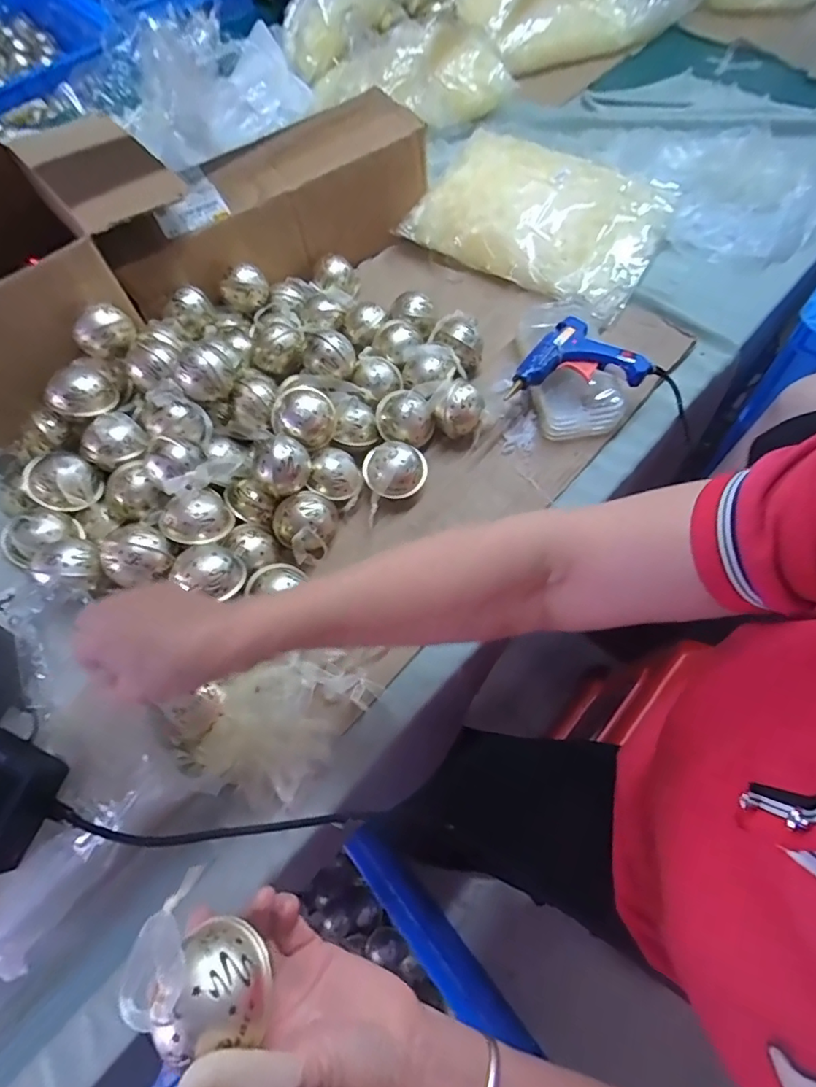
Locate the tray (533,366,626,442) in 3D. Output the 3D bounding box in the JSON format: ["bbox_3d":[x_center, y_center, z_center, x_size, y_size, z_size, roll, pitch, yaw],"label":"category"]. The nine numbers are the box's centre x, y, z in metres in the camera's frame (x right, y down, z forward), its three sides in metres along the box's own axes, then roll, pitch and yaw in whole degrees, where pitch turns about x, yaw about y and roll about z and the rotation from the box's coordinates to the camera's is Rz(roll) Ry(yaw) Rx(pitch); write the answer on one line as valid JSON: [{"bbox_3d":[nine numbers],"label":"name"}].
[{"bbox_3d":[0.181,-0.147,0.560,0.083,0.045,0.057,-9,64,-1],"label":"tray"}]

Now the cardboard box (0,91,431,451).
[{"bbox_3d":[-0.307,-0.394,0.573,0.630,0.241,0.268,-40,68,-15],"label":"cardboard box"}]

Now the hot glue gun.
[{"bbox_3d":[0.171,-0.196,0.551,0.135,0.026,0.072,-4,64,2],"label":"hot glue gun"}]

